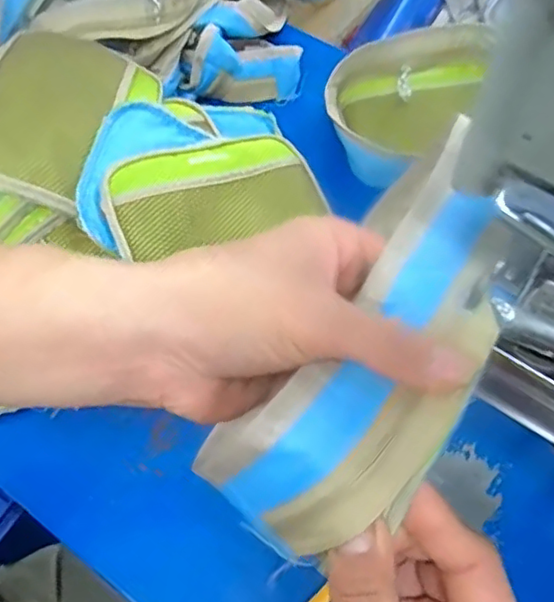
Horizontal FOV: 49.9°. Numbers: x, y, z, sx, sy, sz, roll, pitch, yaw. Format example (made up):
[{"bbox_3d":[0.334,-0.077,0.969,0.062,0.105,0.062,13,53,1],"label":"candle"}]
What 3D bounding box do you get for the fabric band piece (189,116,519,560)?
[{"bbox_3d":[0.041,0.017,0.230,0.071,0.036,0.164,30,76,15],"label":"fabric band piece"}]

